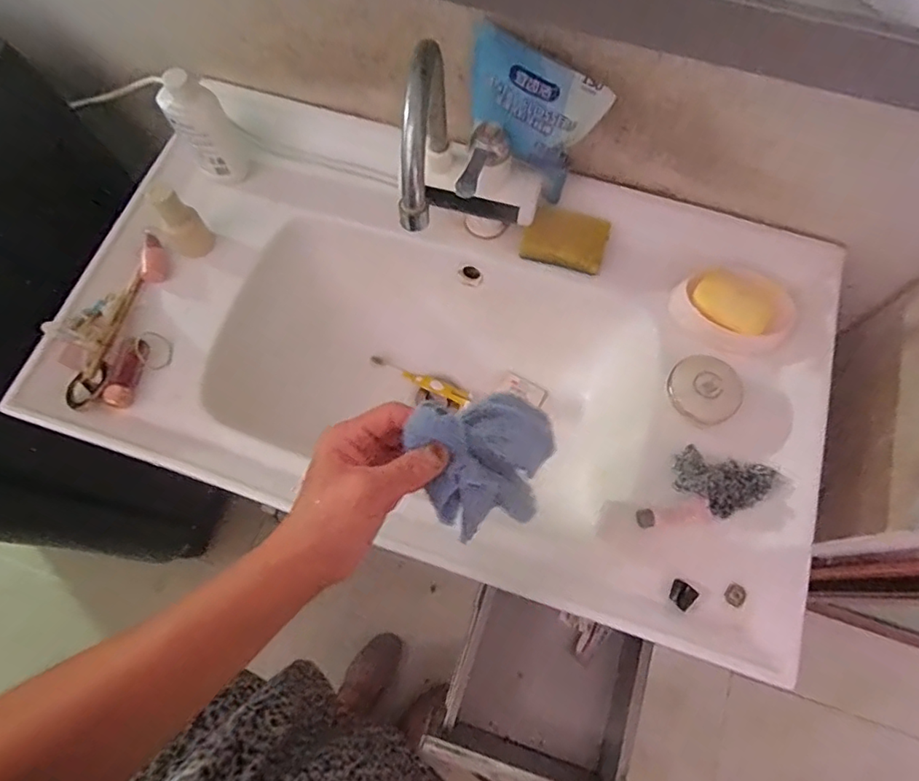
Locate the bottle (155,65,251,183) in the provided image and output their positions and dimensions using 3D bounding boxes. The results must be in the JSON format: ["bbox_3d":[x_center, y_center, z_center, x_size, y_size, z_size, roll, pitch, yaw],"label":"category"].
[{"bbox_3d":[-0.292,-0.302,0.641,0.060,0.137,0.060,0,69,1],"label":"bottle"}]

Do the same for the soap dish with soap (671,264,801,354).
[{"bbox_3d":[0.294,-0.087,0.598,0.119,0.045,0.079,32,73,12],"label":"soap dish with soap"}]

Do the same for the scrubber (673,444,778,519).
[{"bbox_3d":[0.259,0.092,0.549,0.095,0.024,0.056,14,70,7],"label":"scrubber"}]

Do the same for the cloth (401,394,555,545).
[{"bbox_3d":[0.029,0.050,0.398,0.109,0.131,0.077,-23,70,-7],"label":"cloth"}]

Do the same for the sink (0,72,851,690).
[{"bbox_3d":[0.002,-0.042,0.658,0.846,0.179,0.458,17,70,8],"label":"sink"}]

